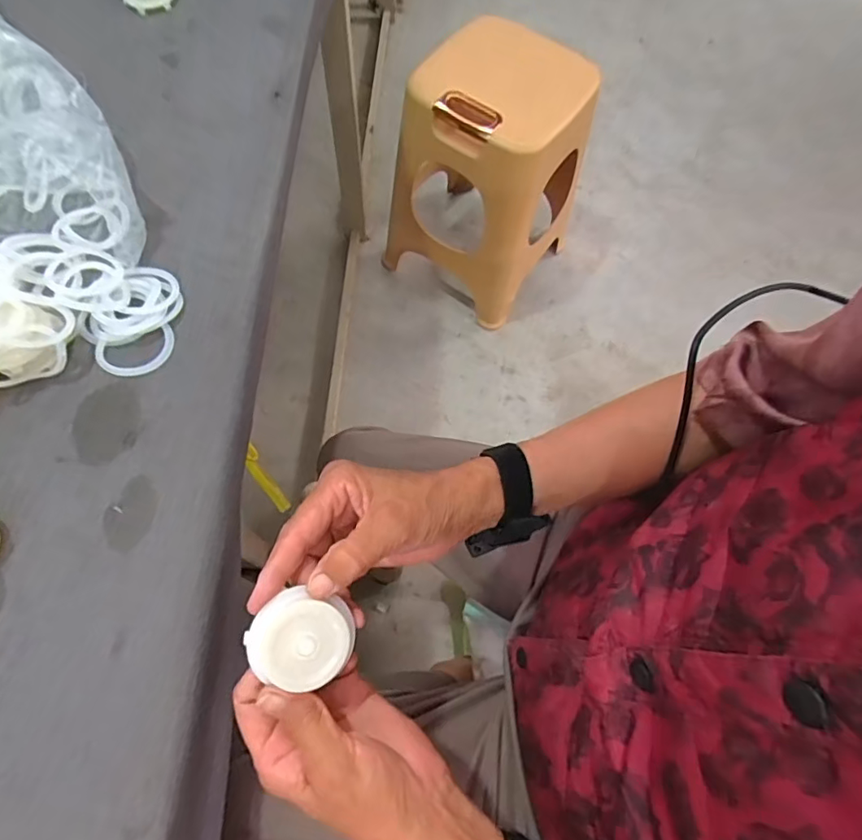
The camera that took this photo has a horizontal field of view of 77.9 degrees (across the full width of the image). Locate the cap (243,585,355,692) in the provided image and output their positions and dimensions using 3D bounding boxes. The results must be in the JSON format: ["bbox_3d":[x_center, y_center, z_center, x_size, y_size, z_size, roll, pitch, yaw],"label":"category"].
[{"bbox_3d":[-0.073,0.122,0.300,0.055,0.017,0.046,22,79,-17],"label":"cap"}]

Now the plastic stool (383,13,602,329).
[{"bbox_3d":[0.119,-0.515,1.158,0.333,0.497,0.307,32,68,11],"label":"plastic stool"}]

